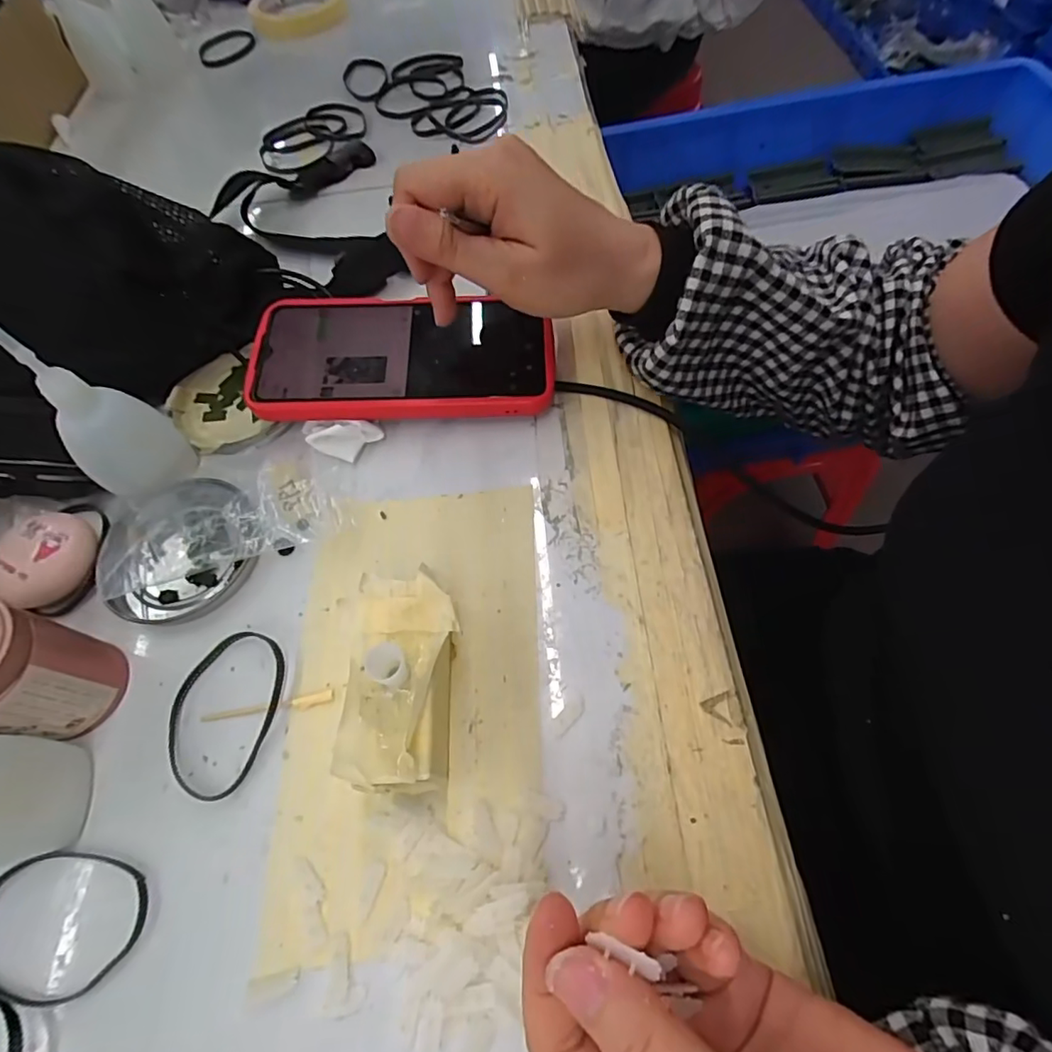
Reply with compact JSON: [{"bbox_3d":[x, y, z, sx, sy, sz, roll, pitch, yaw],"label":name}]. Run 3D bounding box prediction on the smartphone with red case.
[{"bbox_3d":[-0.069,-0.096,0.318,0.166,0.014,0.081,2,61,1],"label":"smartphone with red case"}]

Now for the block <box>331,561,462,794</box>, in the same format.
[{"bbox_3d":[-0.049,0.063,0.228,0.040,0.047,0.082,-1,61,3],"label":"block"}]

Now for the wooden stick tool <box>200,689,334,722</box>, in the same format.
[{"bbox_3d":[-0.115,0.081,0.247,0.060,0.004,0.007,-11,61,-2],"label":"wooden stick tool"}]

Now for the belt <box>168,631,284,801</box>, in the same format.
[{"bbox_3d":[-0.135,0.081,0.248,0.048,0.005,0.070,11,63,10],"label":"belt"}]

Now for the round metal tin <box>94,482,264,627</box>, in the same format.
[{"bbox_3d":[-0.176,0.007,0.283,0.074,0.019,0.076,-2,61,3],"label":"round metal tin"}]

